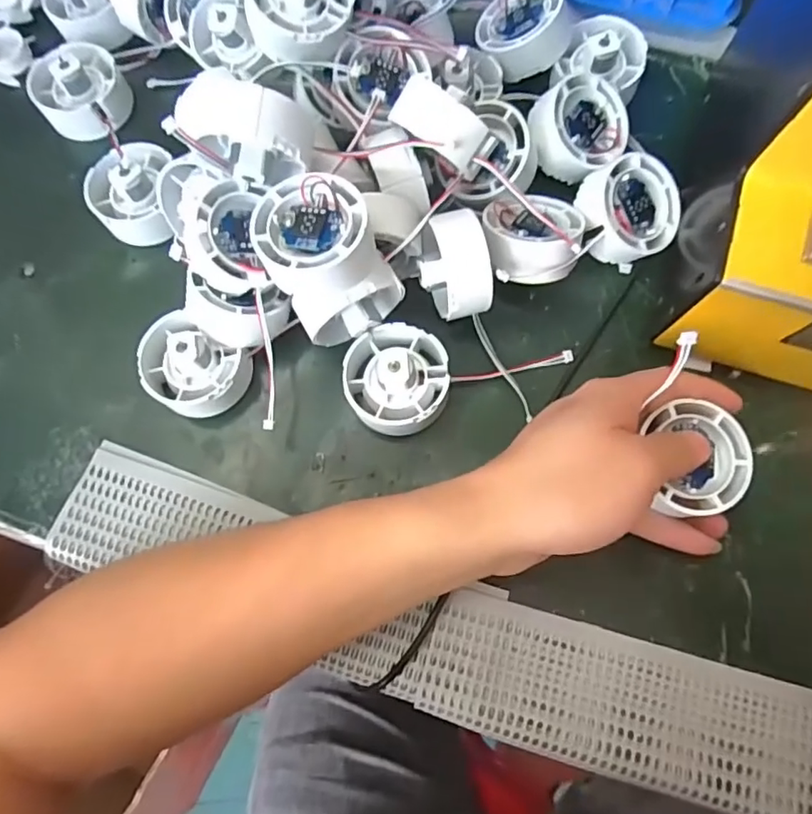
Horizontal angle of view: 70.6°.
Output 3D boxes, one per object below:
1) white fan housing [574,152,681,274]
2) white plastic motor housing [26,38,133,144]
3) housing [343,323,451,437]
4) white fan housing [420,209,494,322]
[{"bbox_3d":[0.122,-0.108,0.317,0.052,0.022,0.055,11,87,-22],"label":"white fan housing"},{"bbox_3d":[-0.205,-0.200,0.360,0.054,0.034,0.061,-31,76,-7],"label":"white plastic motor housing"},{"bbox_3d":[-0.005,-0.015,0.300,0.052,0.024,0.051,0,75,1],"label":"housing"},{"bbox_3d":[0.025,-0.069,0.302,0.031,0.053,0.047,-13,75,-3],"label":"white fan housing"}]

